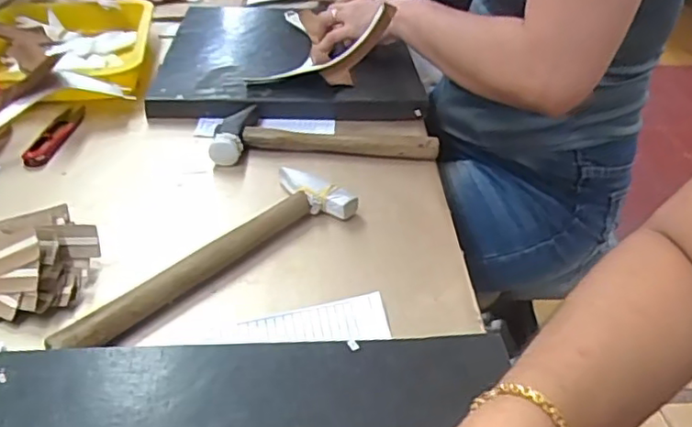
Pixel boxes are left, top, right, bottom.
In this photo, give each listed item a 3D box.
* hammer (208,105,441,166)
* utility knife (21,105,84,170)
[{"bbox_3d":[-0.023,-0.085,0.616,0.217,0.025,0.089,-2,36,-6],"label":"hammer"},{"bbox_3d":[-0.292,-0.080,0.612,0.027,0.012,0.113,2,36,-1],"label":"utility knife"}]

